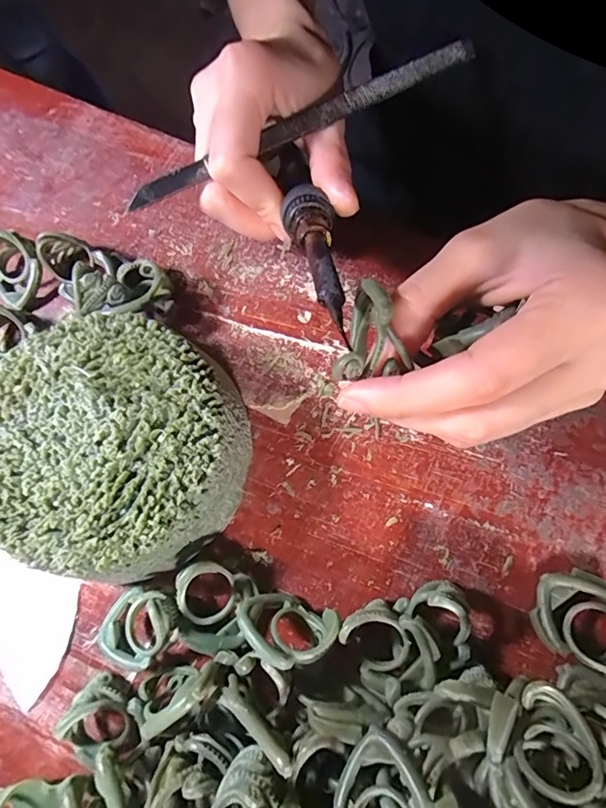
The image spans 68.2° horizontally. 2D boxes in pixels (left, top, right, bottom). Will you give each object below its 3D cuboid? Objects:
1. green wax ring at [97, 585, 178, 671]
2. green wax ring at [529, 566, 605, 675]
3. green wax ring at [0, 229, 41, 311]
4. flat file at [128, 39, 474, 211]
[{"bbox_3d":[-0.067,0.089,0.180,0.027,0.021,0.033,39,78,11],"label":"green wax ring"},{"bbox_3d":[0.110,0.082,0.172,0.032,0.025,0.033,0,74,1],"label":"green wax ring"},{"bbox_3d":[-0.147,-0.069,0.227,0.027,0.023,0.031,-38,77,-9],"label":"green wax ring"},{"bbox_3d":[0.000,-0.122,0.194,0.161,0.005,0.009,-26,74,-3],"label":"flat file"}]

